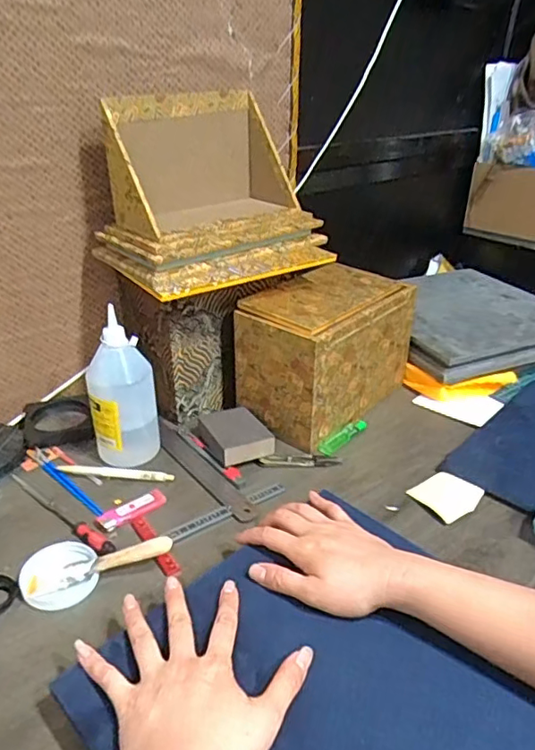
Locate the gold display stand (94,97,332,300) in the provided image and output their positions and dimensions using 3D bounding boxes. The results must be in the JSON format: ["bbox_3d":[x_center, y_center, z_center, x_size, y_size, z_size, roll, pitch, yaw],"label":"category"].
[{"bbox_3d":[-0.061,-0.233,0.696,0.271,0.185,0.185,-15,33,-27],"label":"gold display stand"}]

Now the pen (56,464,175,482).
[{"bbox_3d":[-0.183,0.117,0.676,0.140,0.008,0.014,2,26,6],"label":"pen"}]

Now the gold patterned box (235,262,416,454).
[{"bbox_3d":[0.090,-0.035,0.794,0.134,0.184,0.247,21,34,39],"label":"gold patterned box"}]

